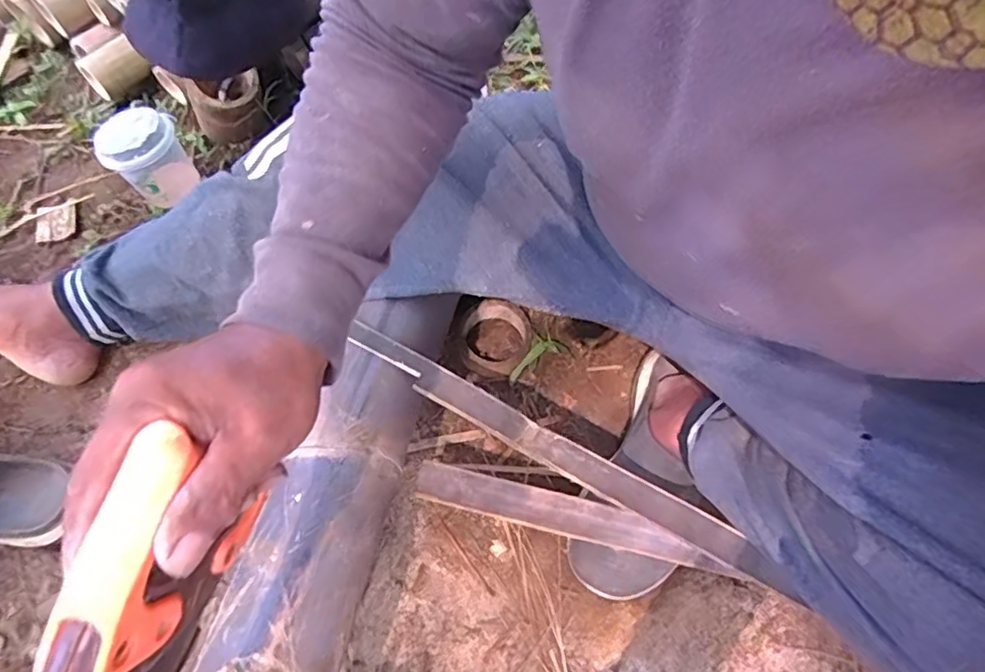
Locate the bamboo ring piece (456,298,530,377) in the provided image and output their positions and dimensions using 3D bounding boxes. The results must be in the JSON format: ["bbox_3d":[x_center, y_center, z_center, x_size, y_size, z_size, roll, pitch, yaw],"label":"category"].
[{"bbox_3d":[0.001,-0.001,0.665,0.078,0.030,0.093,7,67,3],"label":"bamboo ring piece"}]

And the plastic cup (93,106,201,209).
[{"bbox_3d":[-0.401,-0.205,0.712,0.081,0.115,0.078,0,67,0],"label":"plastic cup"}]

